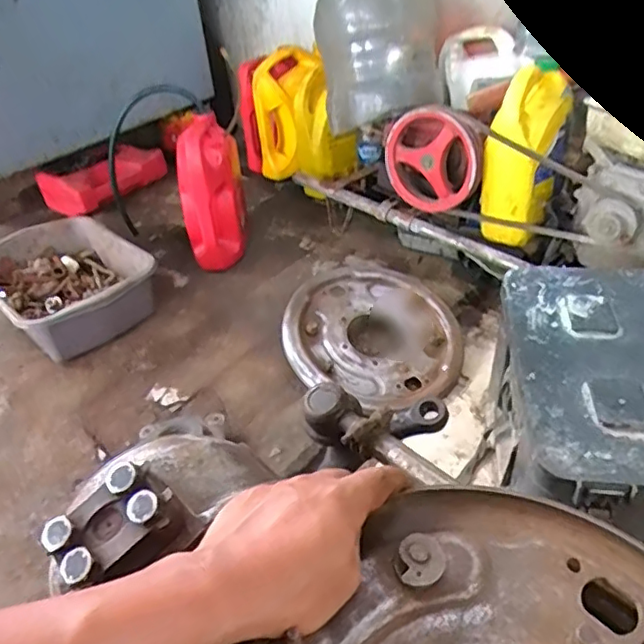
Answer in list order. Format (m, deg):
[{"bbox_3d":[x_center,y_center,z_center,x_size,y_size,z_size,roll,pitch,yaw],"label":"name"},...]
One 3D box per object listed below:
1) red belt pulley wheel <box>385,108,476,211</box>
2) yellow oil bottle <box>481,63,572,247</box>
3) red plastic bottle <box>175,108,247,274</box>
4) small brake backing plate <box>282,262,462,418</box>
[{"bbox_3d":[0.189,-0.274,1.048,0.163,0.182,0.042,27,48,33],"label":"red belt pulley wheel"},{"bbox_3d":[0.333,-0.268,0.999,0.116,0.265,0.105,9,40,16],"label":"yellow oil bottle"},{"bbox_3d":[-0.211,-0.227,1.170,0.122,0.305,0.105,-10,39,-8],"label":"red plastic bottle"},{"bbox_3d":[0.083,0.018,0.980,0.287,0.033,0.276,4,56,-6],"label":"small brake backing plate"}]

